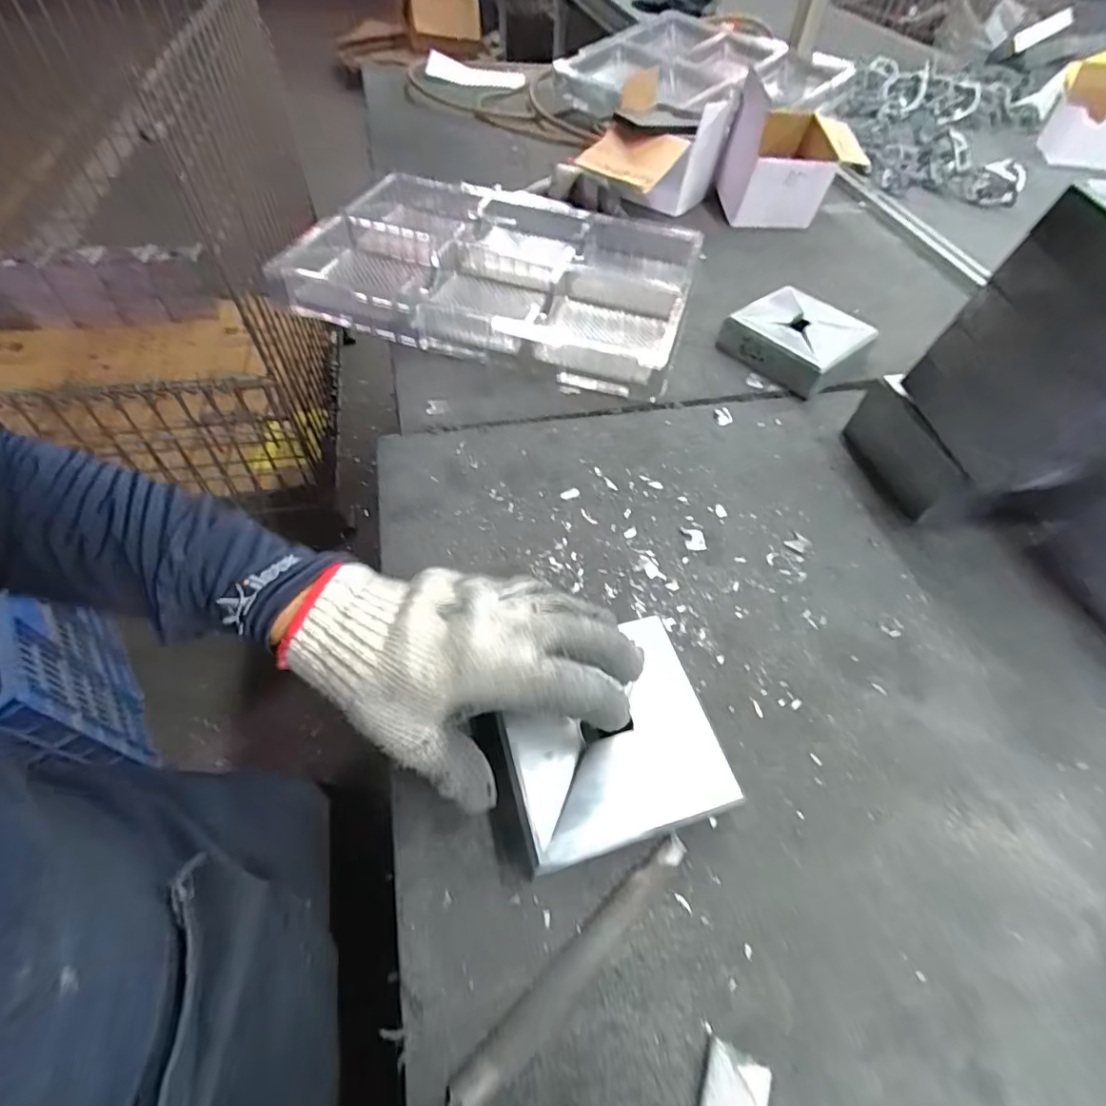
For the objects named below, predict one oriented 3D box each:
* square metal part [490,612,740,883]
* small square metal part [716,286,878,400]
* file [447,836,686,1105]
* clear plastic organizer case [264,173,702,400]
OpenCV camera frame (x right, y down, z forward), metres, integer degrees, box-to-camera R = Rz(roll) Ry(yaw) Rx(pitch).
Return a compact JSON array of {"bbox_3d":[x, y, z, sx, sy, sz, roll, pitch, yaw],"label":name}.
[{"bbox_3d":[0.034,0.111,0.329,0.125,0.020,0.117,-12,57,-13],"label":"square metal part"},{"bbox_3d":[0.285,-0.251,0.625,0.136,0.035,0.126,-34,64,-25],"label":"small square metal part"},{"bbox_3d":[0.014,0.219,0.288,0.165,0.005,0.017,-36,64,-25],"label":"file"},{"bbox_3d":[-0.073,-0.351,0.663,0.469,0.045,0.318,14,55,6],"label":"clear plastic organizer case"}]

